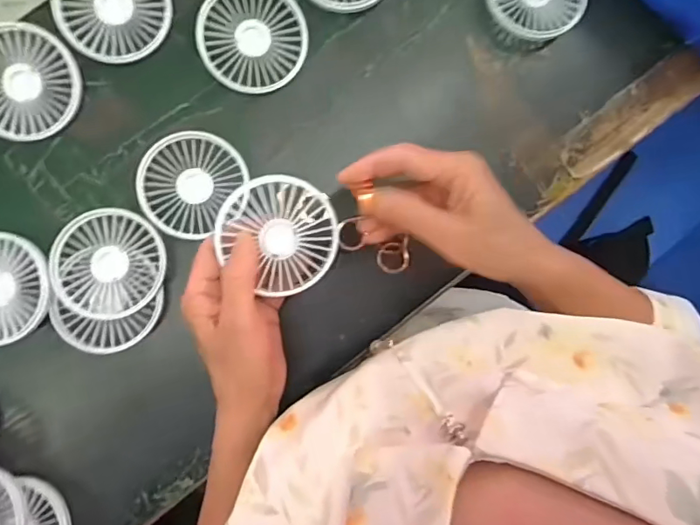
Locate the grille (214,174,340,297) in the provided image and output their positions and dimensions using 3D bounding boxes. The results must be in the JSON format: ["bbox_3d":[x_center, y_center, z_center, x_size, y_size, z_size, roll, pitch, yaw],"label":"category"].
[{"bbox_3d":[-0.050,-0.021,0.362,0.086,0.009,0.077,40,87,-21],"label":"grille"}]

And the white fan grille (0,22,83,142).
[{"bbox_3d":[-0.265,-0.145,0.406,0.087,0.021,0.086,-4,92,-5],"label":"white fan grille"}]

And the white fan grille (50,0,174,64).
[{"bbox_3d":[-0.193,-0.212,0.406,0.087,0.010,0.087,0,91,-5],"label":"white fan grille"}]

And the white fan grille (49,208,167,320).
[{"bbox_3d":[-0.197,0.001,0.408,0.088,0.009,0.085,0,91,-5],"label":"white fan grille"}]

